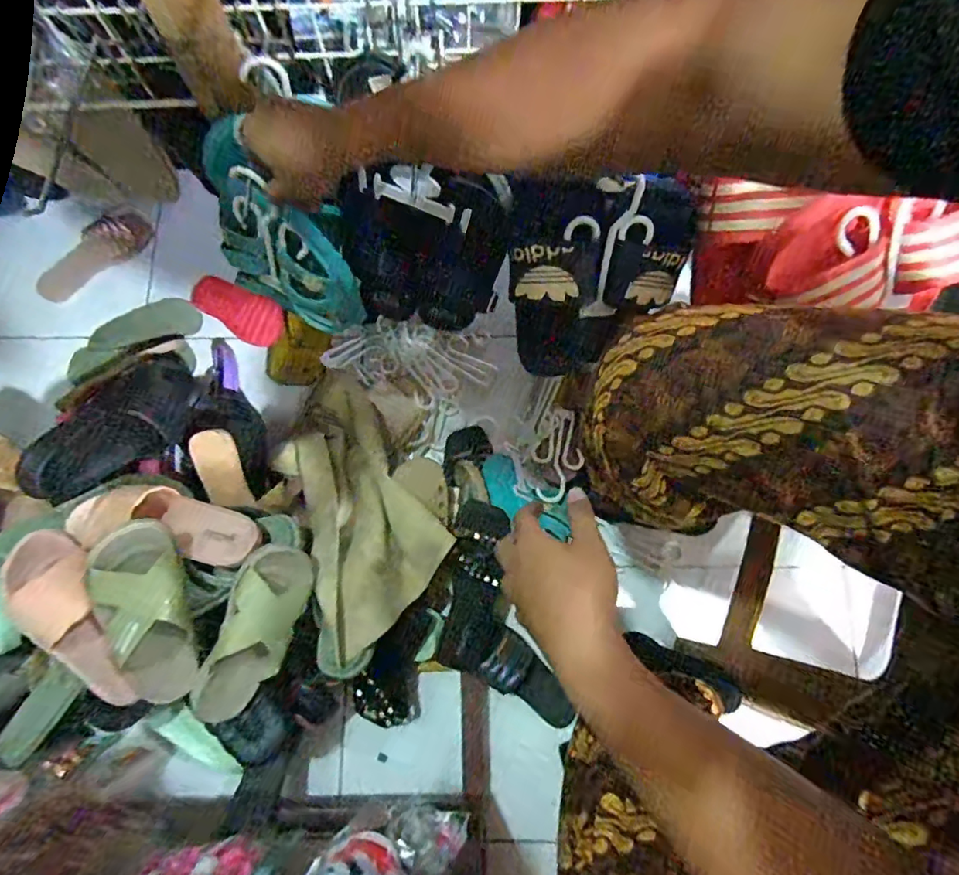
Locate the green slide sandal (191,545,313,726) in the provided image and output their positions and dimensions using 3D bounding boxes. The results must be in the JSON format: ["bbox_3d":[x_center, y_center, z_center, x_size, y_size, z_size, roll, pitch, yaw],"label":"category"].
[{"bbox_3d":[-0.264,0.231,0.616,0.079,0.072,0.223,26,95,5],"label":"green slide sandal"}]

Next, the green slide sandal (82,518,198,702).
[{"bbox_3d":[-0.361,0.201,0.583,0.100,0.066,0.214,4,110,2],"label":"green slide sandal"}]

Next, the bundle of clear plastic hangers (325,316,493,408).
[{"bbox_3d":[-0.114,-0.135,0.927,0.279,0.053,0.145,19,80,4],"label":"bundle of clear plastic hangers"}]

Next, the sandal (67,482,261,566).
[{"bbox_3d":[-0.364,0.098,0.621,0.217,0.047,0.079,8,80,2],"label":"sandal"}]

